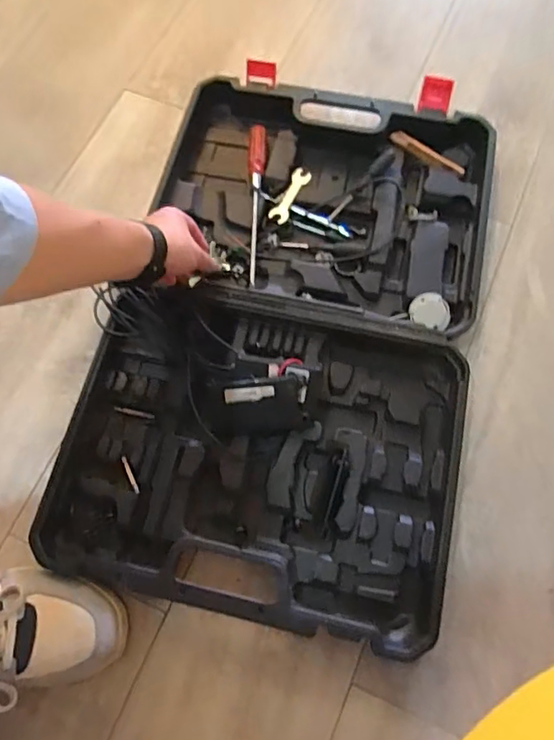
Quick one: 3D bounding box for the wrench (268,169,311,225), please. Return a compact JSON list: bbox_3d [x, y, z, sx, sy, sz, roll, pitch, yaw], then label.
[{"bbox_3d":[0.017,-0.232,0.715,0.027,0.010,0.085,27,74,10],"label":"wrench"}]

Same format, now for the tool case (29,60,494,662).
[{"bbox_3d":[0.015,-0.062,0.648,0.439,0.052,0.679,12,72,6],"label":"tool case"}]

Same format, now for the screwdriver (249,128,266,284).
[{"bbox_3d":[-0.029,-0.218,0.698,0.020,0.021,0.255,0,71,2],"label":"screwdriver"}]

